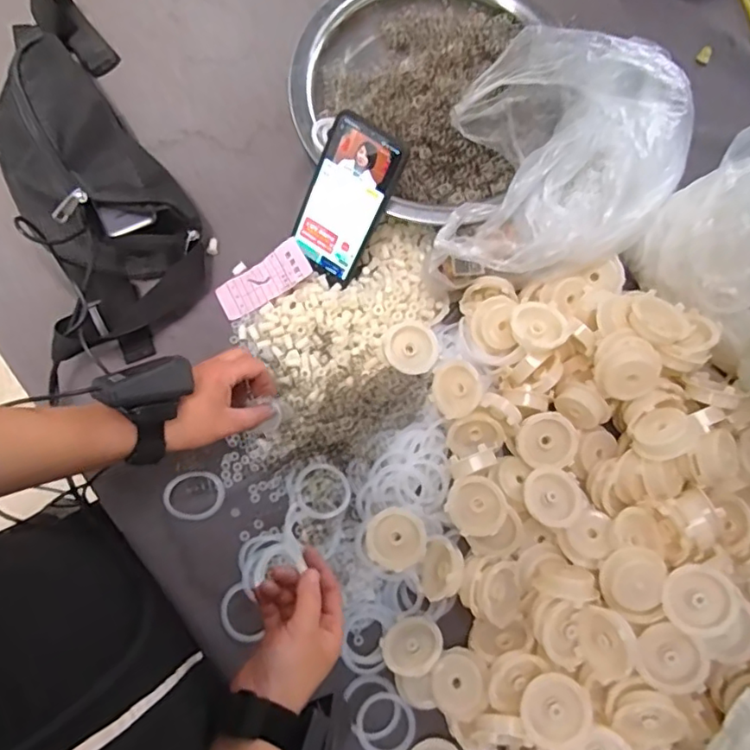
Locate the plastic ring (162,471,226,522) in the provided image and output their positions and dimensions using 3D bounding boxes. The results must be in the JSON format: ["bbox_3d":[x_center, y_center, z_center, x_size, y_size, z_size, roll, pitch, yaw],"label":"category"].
[{"bbox_3d":[-0.175,0.117,0.546,0.057,0.008,0.047,-26,80,-7],"label":"plastic ring"}]

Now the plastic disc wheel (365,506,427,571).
[{"bbox_3d":[0.019,0.152,0.526,0.054,0.024,0.052,0,78,-2],"label":"plastic disc wheel"}]

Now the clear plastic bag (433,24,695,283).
[{"bbox_3d":[0.187,-0.195,0.548,0.234,0.098,0.227,7,77,0],"label":"clear plastic bag"}]

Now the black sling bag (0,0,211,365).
[{"bbox_3d":[-0.300,-0.234,0.582,0.153,0.092,0.405,-22,79,-6],"label":"black sling bag"}]

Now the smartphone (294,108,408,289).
[{"bbox_3d":[-0.029,-0.171,0.563,0.073,0.018,0.158,32,124,6],"label":"smartphone"}]

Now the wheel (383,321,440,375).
[{"bbox_3d":[0.036,-0.025,0.560,0.051,0.019,0.052,0,78,-2],"label":"wheel"}]

